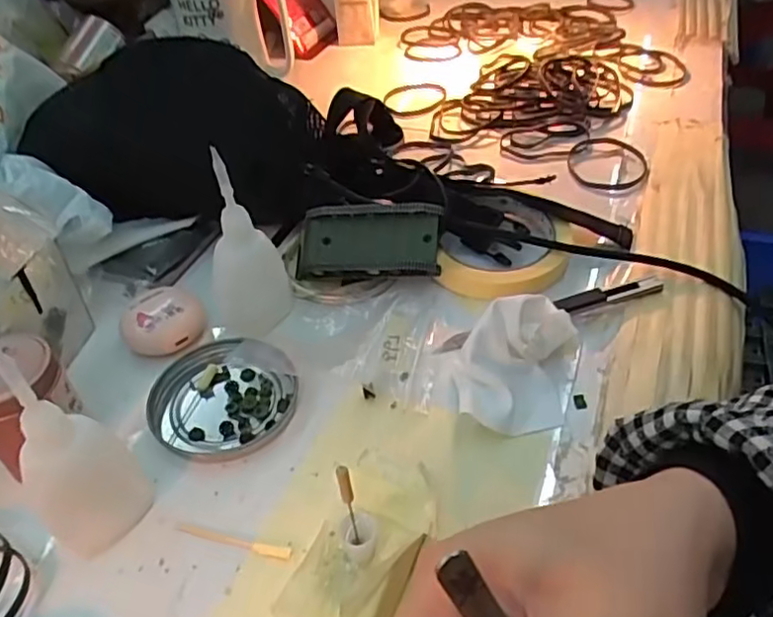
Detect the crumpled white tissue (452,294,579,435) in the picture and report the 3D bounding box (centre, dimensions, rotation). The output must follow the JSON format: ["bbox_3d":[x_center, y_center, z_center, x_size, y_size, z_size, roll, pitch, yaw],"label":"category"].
[{"bbox_3d":[0.069,0.026,0.342,0.060,0.033,0.079,7,44,13],"label":"crumpled white tissue"}]

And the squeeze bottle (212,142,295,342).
[{"bbox_3d":[-0.081,-0.033,0.359,0.042,0.105,0.037,-10,43,-5],"label":"squeeze bottle"}]

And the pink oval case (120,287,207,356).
[{"bbox_3d":[-0.135,0.007,0.387,0.048,0.019,0.043,-8,43,-2],"label":"pink oval case"}]

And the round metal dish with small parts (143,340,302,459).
[{"bbox_3d":[-0.088,0.048,0.353,0.076,0.011,0.073,-3,43,3],"label":"round metal dish with small parts"}]

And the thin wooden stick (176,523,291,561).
[{"bbox_3d":[-0.070,0.105,0.293,0.056,0.004,0.005,10,45,12],"label":"thin wooden stick"}]

